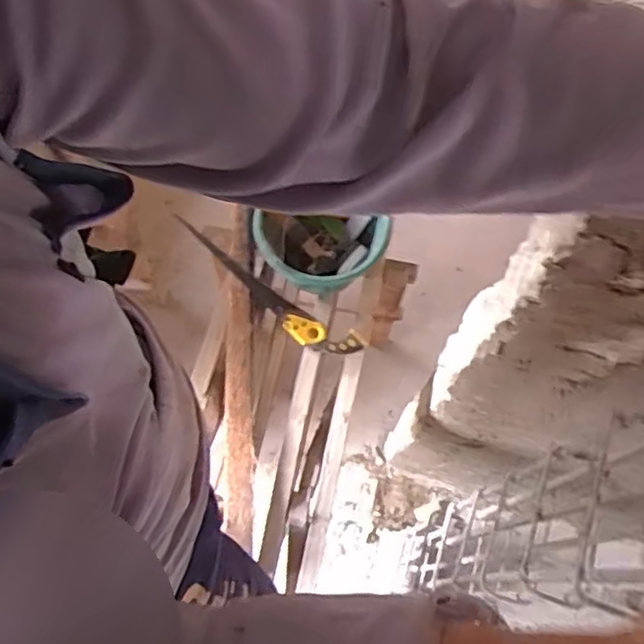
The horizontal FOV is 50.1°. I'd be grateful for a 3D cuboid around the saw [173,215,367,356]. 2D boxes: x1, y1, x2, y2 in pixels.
[{"bbox_3d":[-0.132,-0.065,1.499,0.496,0.056,0.089,33,71,10],"label":"saw"}]

